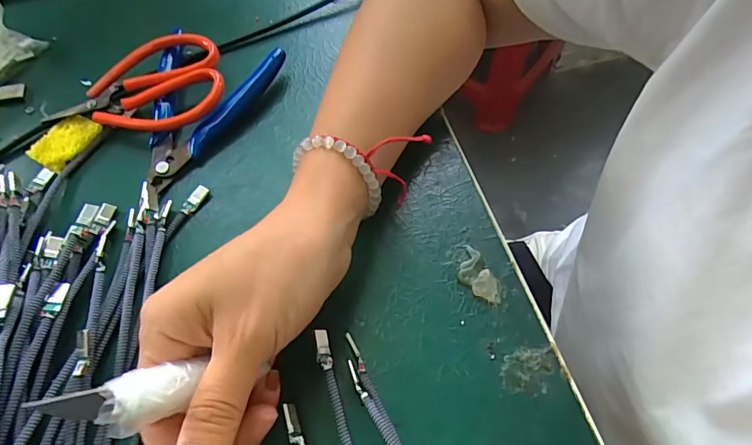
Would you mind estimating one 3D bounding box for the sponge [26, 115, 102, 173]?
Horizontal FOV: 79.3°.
[{"bbox_3d":[-0.194,-0.051,0.282,0.029,0.006,0.038,25,64,14],"label":"sponge"}]

